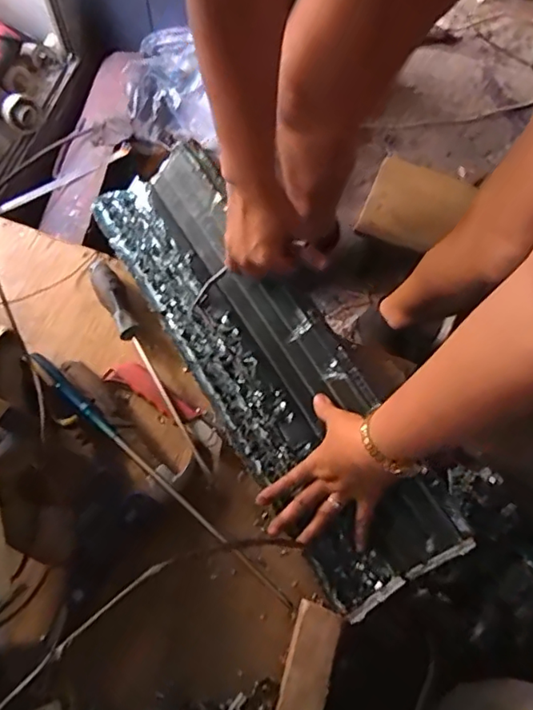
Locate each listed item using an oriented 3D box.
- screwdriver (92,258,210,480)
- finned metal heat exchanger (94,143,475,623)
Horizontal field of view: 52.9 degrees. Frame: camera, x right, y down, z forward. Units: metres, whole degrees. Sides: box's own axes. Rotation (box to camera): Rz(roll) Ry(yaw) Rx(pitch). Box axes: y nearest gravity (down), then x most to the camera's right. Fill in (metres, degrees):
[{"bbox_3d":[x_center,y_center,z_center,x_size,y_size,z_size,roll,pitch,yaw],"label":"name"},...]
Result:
[{"bbox_3d":[-0.139,0.008,0.628,0.028,0.033,0.294,-29,72,-12],"label":"screwdriver"},{"bbox_3d":[-0.011,-0.010,0.615,0.154,0.052,0.585,-30,71,-13],"label":"finned metal heat exchanger"}]

